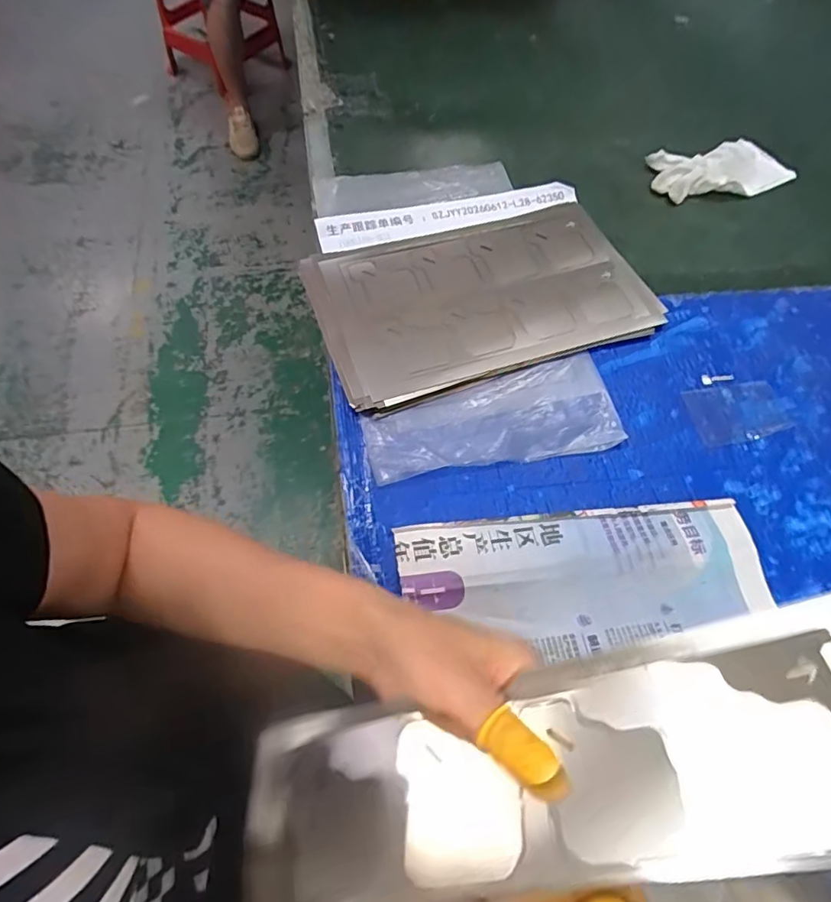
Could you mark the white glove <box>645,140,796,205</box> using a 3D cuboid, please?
[{"bbox_3d":[0.368,-0.339,0.636,0.184,0.018,0.079,-11,63,-10],"label":"white glove"}]

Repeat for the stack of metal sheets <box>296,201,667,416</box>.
[{"bbox_3d":[0.065,-0.158,0.509,0.318,0.024,0.190,-18,65,-13],"label":"stack of metal sheets"}]

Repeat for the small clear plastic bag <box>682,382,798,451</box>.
[{"bbox_3d":[0.288,-0.035,0.468,0.091,0.004,0.056,-8,63,-8],"label":"small clear plastic bag"}]

